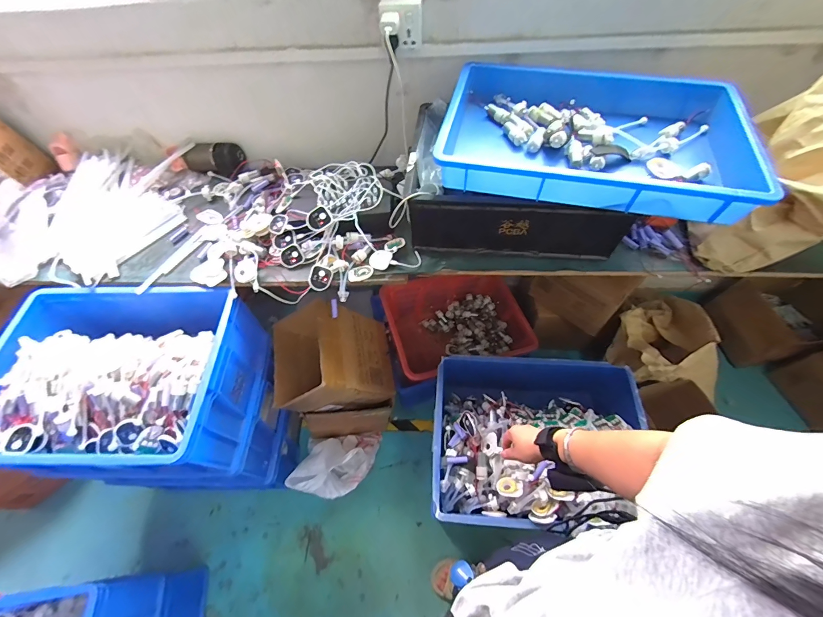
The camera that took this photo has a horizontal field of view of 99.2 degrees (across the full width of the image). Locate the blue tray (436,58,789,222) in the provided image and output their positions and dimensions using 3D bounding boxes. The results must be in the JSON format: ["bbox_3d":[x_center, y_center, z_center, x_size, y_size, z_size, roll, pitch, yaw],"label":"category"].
[{"bbox_3d":[0.358,-0.345,0.718,0.569,0.104,0.387,13,60,11],"label":"blue tray"}]

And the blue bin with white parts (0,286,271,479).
[{"bbox_3d":[-0.708,0.180,0.884,0.553,0.259,0.414,-1,58,3],"label":"blue bin with white parts"}]

